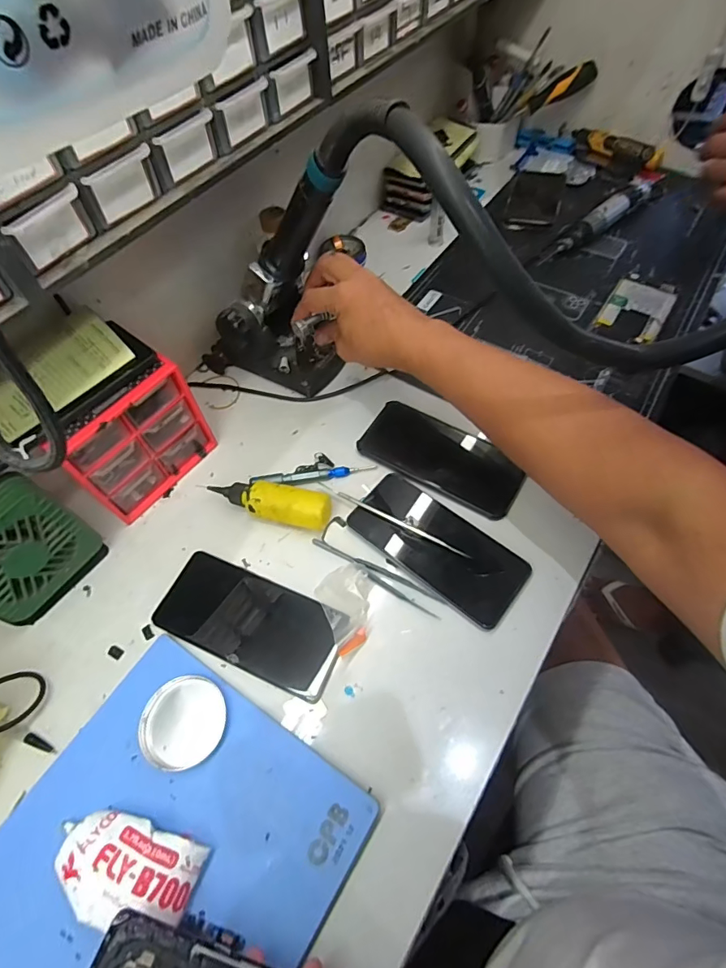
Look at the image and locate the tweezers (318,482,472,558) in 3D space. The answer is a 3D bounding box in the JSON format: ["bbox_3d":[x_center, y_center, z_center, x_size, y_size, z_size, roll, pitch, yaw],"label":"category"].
[{"bbox_3d":[0.026,0.034,0.441,0.154,0.012,0.009,26,64,17],"label":"tweezers"}]

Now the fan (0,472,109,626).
[{"bbox_3d":[-0.282,0.057,0.385,0.040,0.108,0.095,31,66,19],"label":"fan"}]

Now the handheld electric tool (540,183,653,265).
[{"bbox_3d":[0.333,-0.372,0.662,0.238,0.030,0.034,-38,65,-18],"label":"handheld electric tool"}]

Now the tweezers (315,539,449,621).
[{"bbox_3d":[0.011,0.080,0.419,0.130,0.007,0.017,27,64,17],"label":"tweezers"}]

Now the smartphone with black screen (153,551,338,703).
[{"bbox_3d":[-0.097,0.118,0.403,0.158,0.008,0.074,20,62,14],"label":"smartphone with black screen"}]

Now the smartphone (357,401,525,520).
[{"bbox_3d":[0.080,-0.029,0.481,0.165,0.007,0.074,28,65,18],"label":"smartphone"}]

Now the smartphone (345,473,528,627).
[{"bbox_3d":[0.068,0.054,0.429,0.161,0.013,0.073,35,67,21],"label":"smartphone"}]

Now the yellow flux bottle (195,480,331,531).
[{"bbox_3d":[-0.090,0.018,0.449,0.116,0.034,0.039,13,61,10],"label":"yellow flux bottle"}]

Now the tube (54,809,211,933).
[{"bbox_3d":[-0.151,0.250,0.302,0.084,0.032,0.053,12,61,10],"label":"tube"}]

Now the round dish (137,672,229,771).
[{"bbox_3d":[-0.138,0.182,0.358,0.062,0.007,0.062,-1,59,2],"label":"round dish"}]

